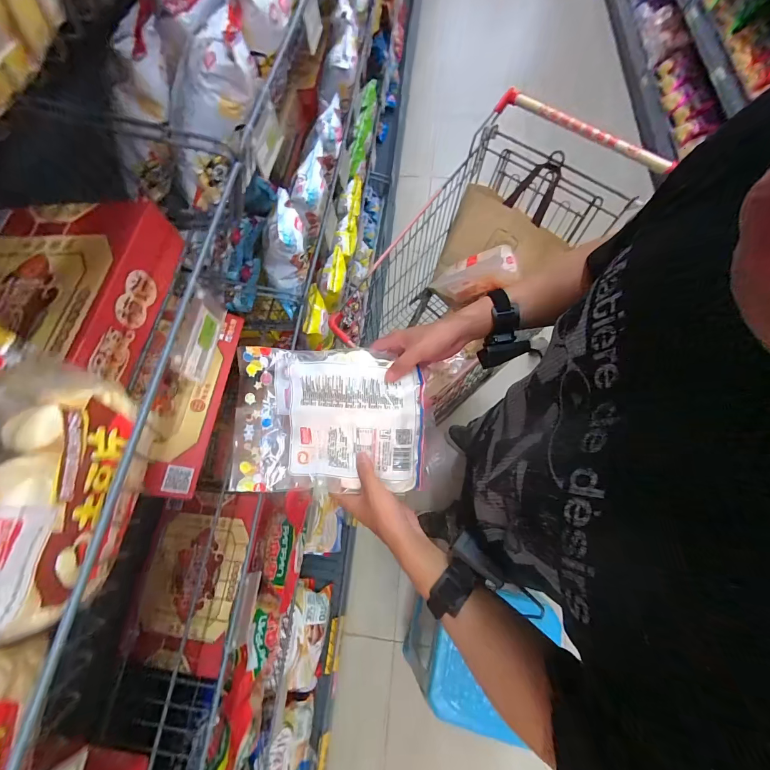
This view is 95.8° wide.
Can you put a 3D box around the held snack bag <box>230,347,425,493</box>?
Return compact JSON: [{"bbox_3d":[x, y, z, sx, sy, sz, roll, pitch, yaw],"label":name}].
[{"bbox_3d":[-0.075,0.047,0.477,0.253,0.040,0.194,0,88,1],"label":"held snack bag"}]

